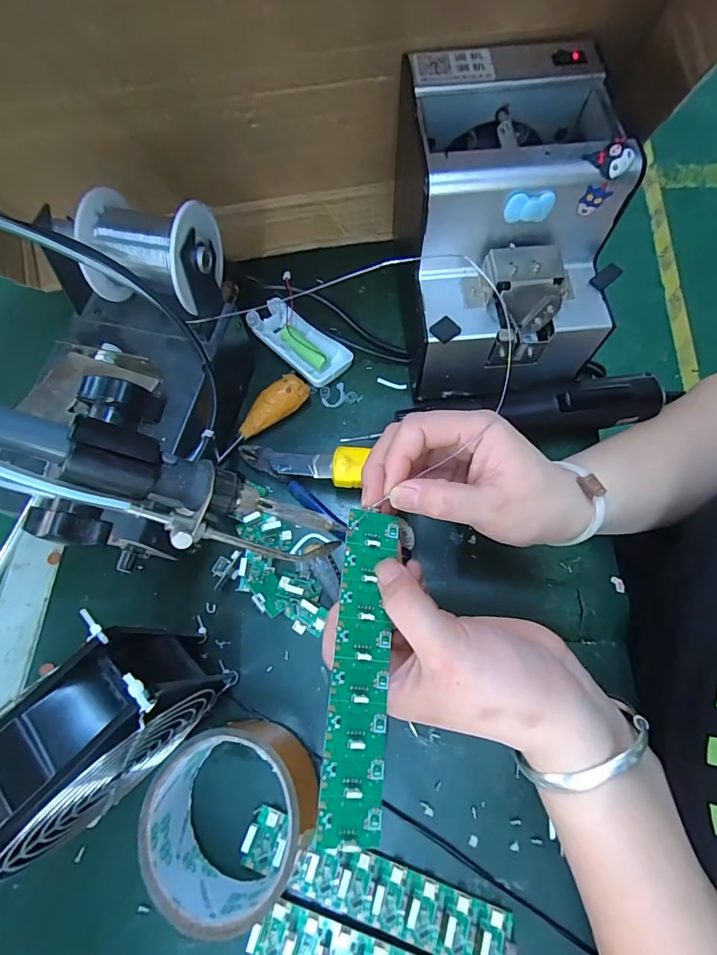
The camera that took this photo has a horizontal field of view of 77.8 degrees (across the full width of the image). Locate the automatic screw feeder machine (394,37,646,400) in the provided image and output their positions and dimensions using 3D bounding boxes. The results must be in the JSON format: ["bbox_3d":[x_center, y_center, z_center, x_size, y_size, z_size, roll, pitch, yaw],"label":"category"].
[{"bbox_3d":[0.100,-0.171,0.325,0.130,0.147,0.182,-3,70,1],"label":"automatic screw feeder machine"}]

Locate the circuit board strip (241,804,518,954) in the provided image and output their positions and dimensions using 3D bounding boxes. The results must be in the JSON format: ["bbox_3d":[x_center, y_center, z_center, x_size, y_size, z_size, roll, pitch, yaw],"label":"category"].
[{"bbox_3d":[0.009,0.239,0.254,0.156,0.014,0.034,18,72,8],"label":"circuit board strip"}]

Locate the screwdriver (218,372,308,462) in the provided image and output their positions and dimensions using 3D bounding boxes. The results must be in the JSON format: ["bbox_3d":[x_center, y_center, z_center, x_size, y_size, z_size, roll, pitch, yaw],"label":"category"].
[{"bbox_3d":[-0.077,-0.050,0.352,0.084,0.024,0.024,-33,72,-9],"label":"screwdriver"}]

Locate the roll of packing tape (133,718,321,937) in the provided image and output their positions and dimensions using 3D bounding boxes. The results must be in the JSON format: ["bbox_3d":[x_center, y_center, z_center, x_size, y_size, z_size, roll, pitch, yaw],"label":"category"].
[{"bbox_3d":[-0.071,0.191,0.254,0.092,0.053,0.090,-30,72,-9],"label":"roll of packing tape"}]

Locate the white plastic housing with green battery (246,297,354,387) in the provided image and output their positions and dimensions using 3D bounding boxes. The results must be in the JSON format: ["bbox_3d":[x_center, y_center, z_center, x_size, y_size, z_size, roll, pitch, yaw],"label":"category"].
[{"bbox_3d":[-0.052,-0.114,0.378,0.092,0.019,0.044,37,75,14],"label":"white plastic housing with green battery"}]

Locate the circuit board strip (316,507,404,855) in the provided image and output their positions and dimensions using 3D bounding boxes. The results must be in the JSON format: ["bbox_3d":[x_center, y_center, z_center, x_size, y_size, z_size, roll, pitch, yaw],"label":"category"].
[{"bbox_3d":[0.002,0.093,0.228,0.030,0.004,0.154,11,68,-13],"label":"circuit board strip"}]

